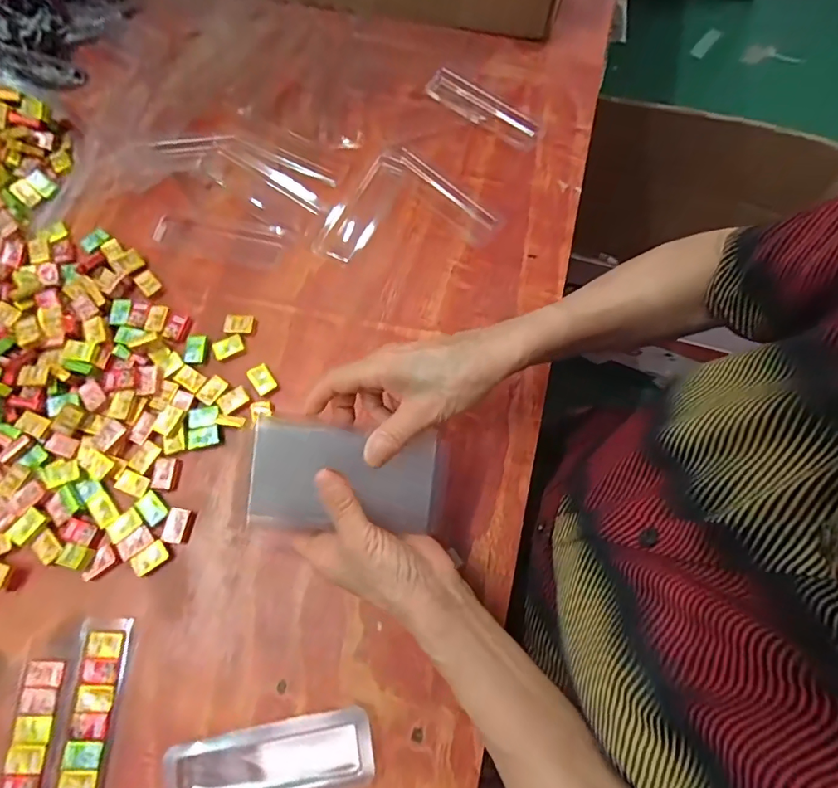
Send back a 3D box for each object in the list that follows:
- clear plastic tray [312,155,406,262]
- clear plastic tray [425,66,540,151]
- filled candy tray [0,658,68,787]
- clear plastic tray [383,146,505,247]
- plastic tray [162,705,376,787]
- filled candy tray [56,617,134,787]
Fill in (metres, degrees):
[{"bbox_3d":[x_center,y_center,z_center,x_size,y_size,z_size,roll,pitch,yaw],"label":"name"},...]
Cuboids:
[{"bbox_3d":[-0.055,-0.183,0.470,0.043,0.008,0.123,26,74,7],"label":"clear plastic tray"},{"bbox_3d":[0.066,-0.297,0.501,0.126,0.013,0.036,35,76,10],"label":"clear plastic tray"},{"bbox_3d":[-0.270,0.250,0.331,0.030,0.010,0.118,0,73,0],"label":"filled candy tray"},{"bbox_3d":[0.021,-0.198,0.475,0.138,0.018,0.042,40,76,11],"label":"clear plastic tray"},{"bbox_3d":[-0.103,0.250,0.325,0.141,0.016,0.046,-10,73,-4],"label":"plastic tray"},{"bbox_3d":[-0.231,0.226,0.337,0.034,0.008,0.125,1,73,0],"label":"filled candy tray"}]

